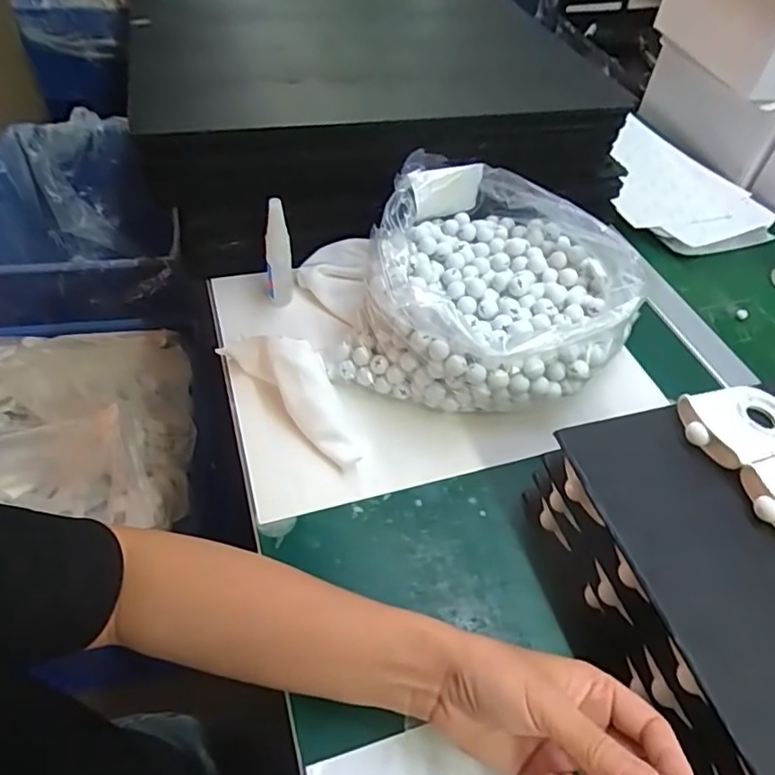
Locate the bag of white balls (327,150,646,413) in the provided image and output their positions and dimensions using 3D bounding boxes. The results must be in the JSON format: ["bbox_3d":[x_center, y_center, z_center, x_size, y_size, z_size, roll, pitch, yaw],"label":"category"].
[{"bbox_3d":[0.093,-0.089,0.513,0.222,0.119,0.212,15,50,8],"label":"bag of white balls"}]

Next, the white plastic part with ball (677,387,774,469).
[{"bbox_3d":[0.246,0.027,0.401,0.084,0.017,0.056,-12,52,-15],"label":"white plastic part with ball"}]

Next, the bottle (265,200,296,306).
[{"bbox_3d":[-0.102,-0.126,0.540,0.024,0.108,0.025,-2,50,-8],"label":"bottle"}]

